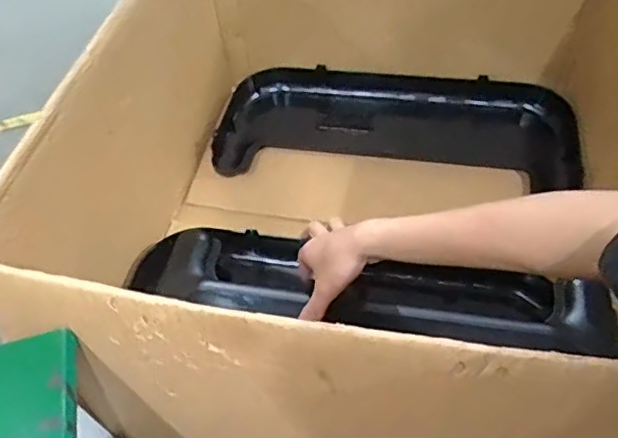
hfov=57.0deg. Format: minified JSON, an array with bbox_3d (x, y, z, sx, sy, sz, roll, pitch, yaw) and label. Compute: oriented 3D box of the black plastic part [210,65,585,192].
[{"bbox_3d":[0.125,-0.126,0.863,0.500,0.106,0.212,3,56,11],"label":"black plastic part"}]

